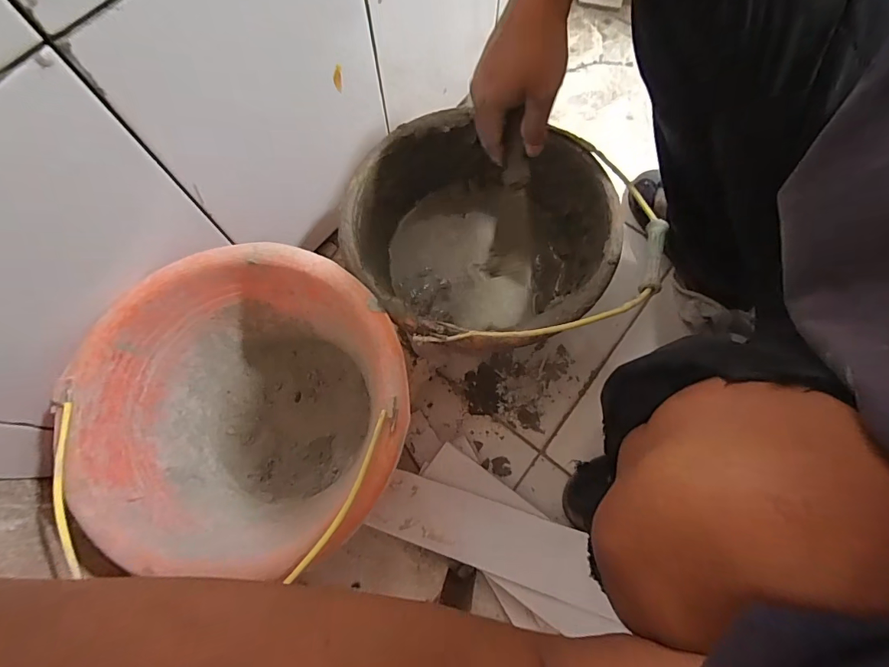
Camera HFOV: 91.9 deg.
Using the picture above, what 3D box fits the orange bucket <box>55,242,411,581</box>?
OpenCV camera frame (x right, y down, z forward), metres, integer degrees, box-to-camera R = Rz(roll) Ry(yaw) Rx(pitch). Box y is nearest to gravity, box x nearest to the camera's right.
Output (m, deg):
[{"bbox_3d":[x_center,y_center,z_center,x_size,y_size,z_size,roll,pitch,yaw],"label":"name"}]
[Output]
[{"bbox_3d":[-0.178,0.076,0.450,0.276,0.196,0.254,0,74,0],"label":"orange bucket"}]

